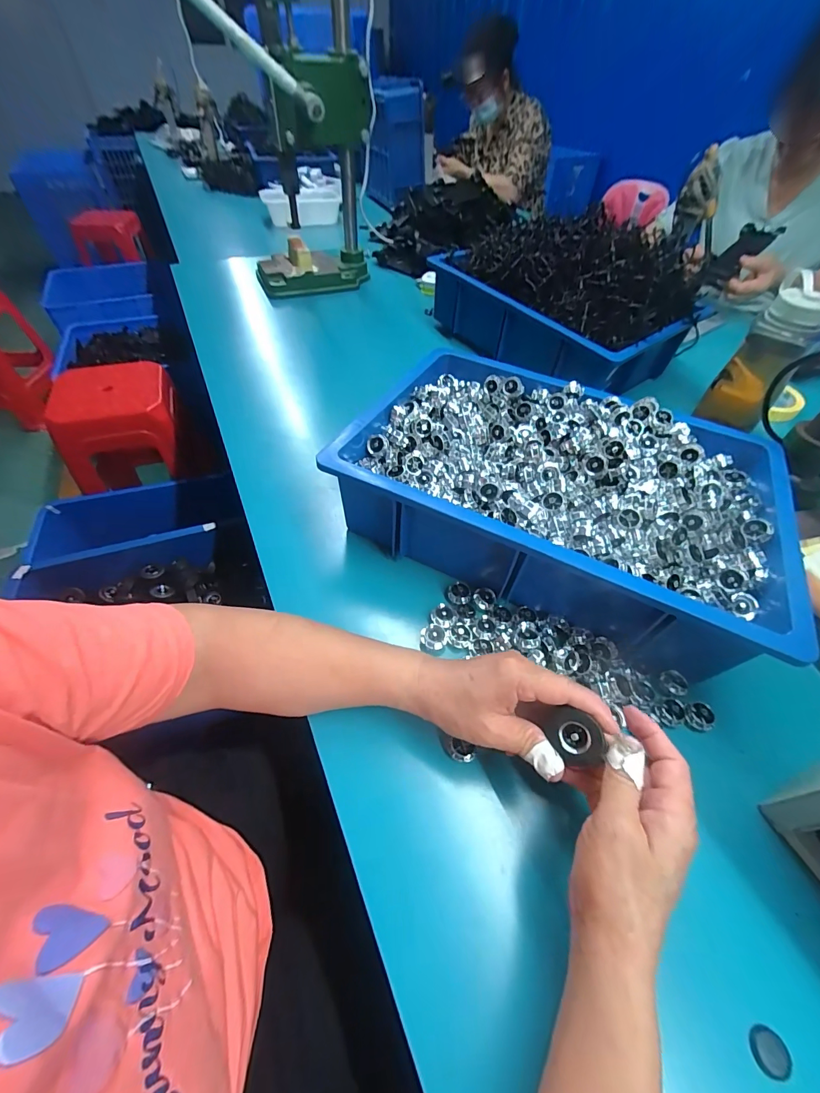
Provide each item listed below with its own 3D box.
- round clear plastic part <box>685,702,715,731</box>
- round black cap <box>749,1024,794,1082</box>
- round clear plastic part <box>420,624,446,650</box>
[{"bbox_3d":[0.258,0.151,0.360,0.022,0.011,0.022,1,51,-1],"label":"round clear plastic part"},{"bbox_3d":[0.212,0.297,0.239,0.023,0.006,0.021,1,51,-1],"label":"round black cap"},{"bbox_3d":[0.022,0.086,0.389,0.023,0.004,0.024,1,51,-1],"label":"round clear plastic part"}]

